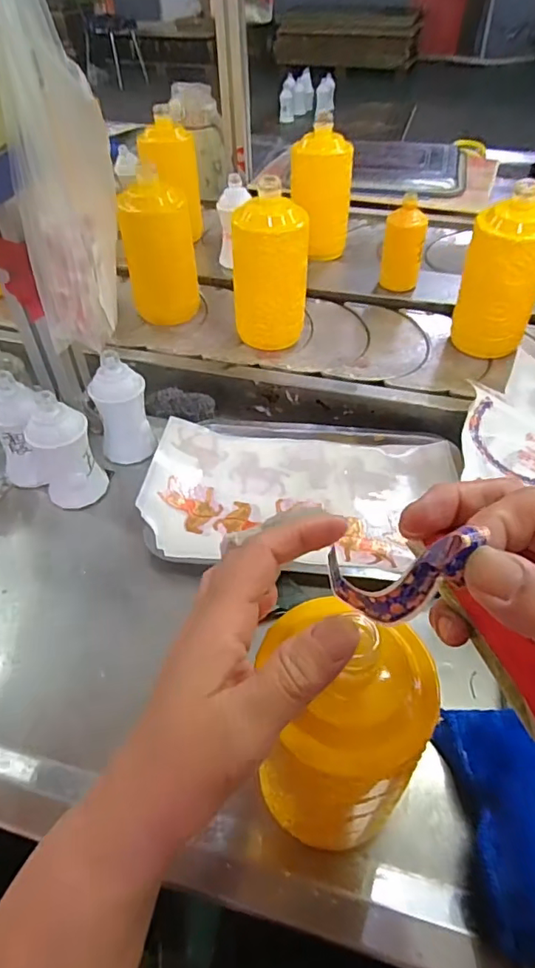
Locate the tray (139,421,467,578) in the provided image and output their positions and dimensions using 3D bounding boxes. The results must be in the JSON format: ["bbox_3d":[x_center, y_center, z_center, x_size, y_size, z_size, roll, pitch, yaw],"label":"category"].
[{"bbox_3d":[0.037,0.003,0.544,0.309,0.019,0.196,3,48,3],"label":"tray"}]

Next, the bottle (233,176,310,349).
[{"bbox_3d":[0.005,-0.254,0.640,0.078,0.178,0.070,32,56,26],"label":"bottle"}]

